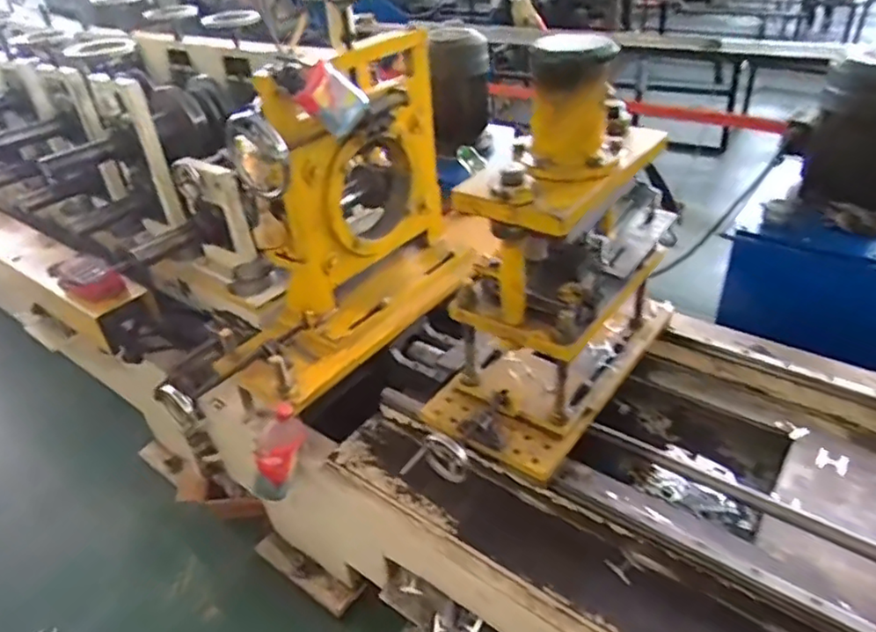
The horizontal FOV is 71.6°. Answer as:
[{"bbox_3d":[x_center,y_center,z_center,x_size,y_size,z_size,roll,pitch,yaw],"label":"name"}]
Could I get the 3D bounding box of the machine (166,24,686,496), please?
[{"bbox_3d":[-0.017,-0.192,1.218,0.822,0.636,0.666,16,41,27],"label":"machine"}]

